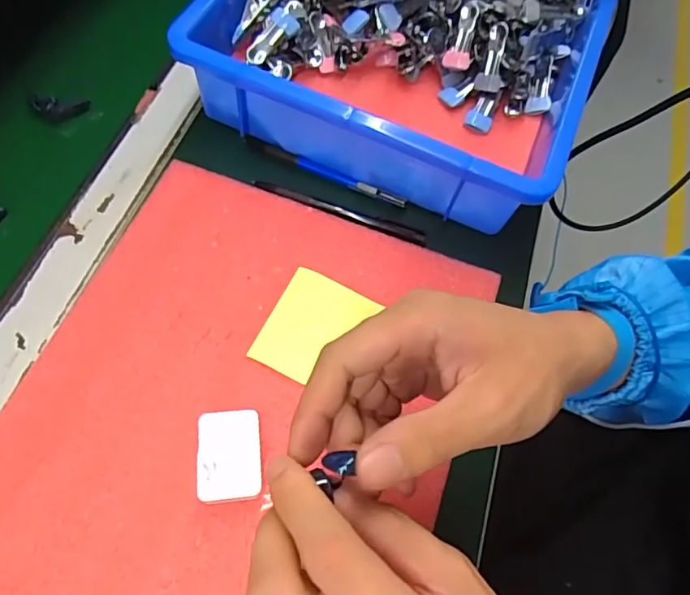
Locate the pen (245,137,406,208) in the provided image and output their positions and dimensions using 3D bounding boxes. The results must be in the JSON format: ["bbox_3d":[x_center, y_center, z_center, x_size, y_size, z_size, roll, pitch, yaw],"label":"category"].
[{"bbox_3d":[-0.017,-0.101,0.428,0.138,0.007,0.010,22,64,6],"label":"pen"}]

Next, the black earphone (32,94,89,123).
[{"bbox_3d":[-0.232,-0.157,0.433,0.042,0.019,0.013,-12,66,-11],"label":"black earphone"}]

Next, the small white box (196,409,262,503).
[{"bbox_3d":[-0.068,0.093,0.313,0.035,0.017,0.051,-5,64,-8],"label":"small white box"}]

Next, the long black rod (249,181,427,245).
[{"bbox_3d":[-0.004,-0.068,0.415,0.139,0.009,0.016,20,64,4],"label":"long black rod"}]

